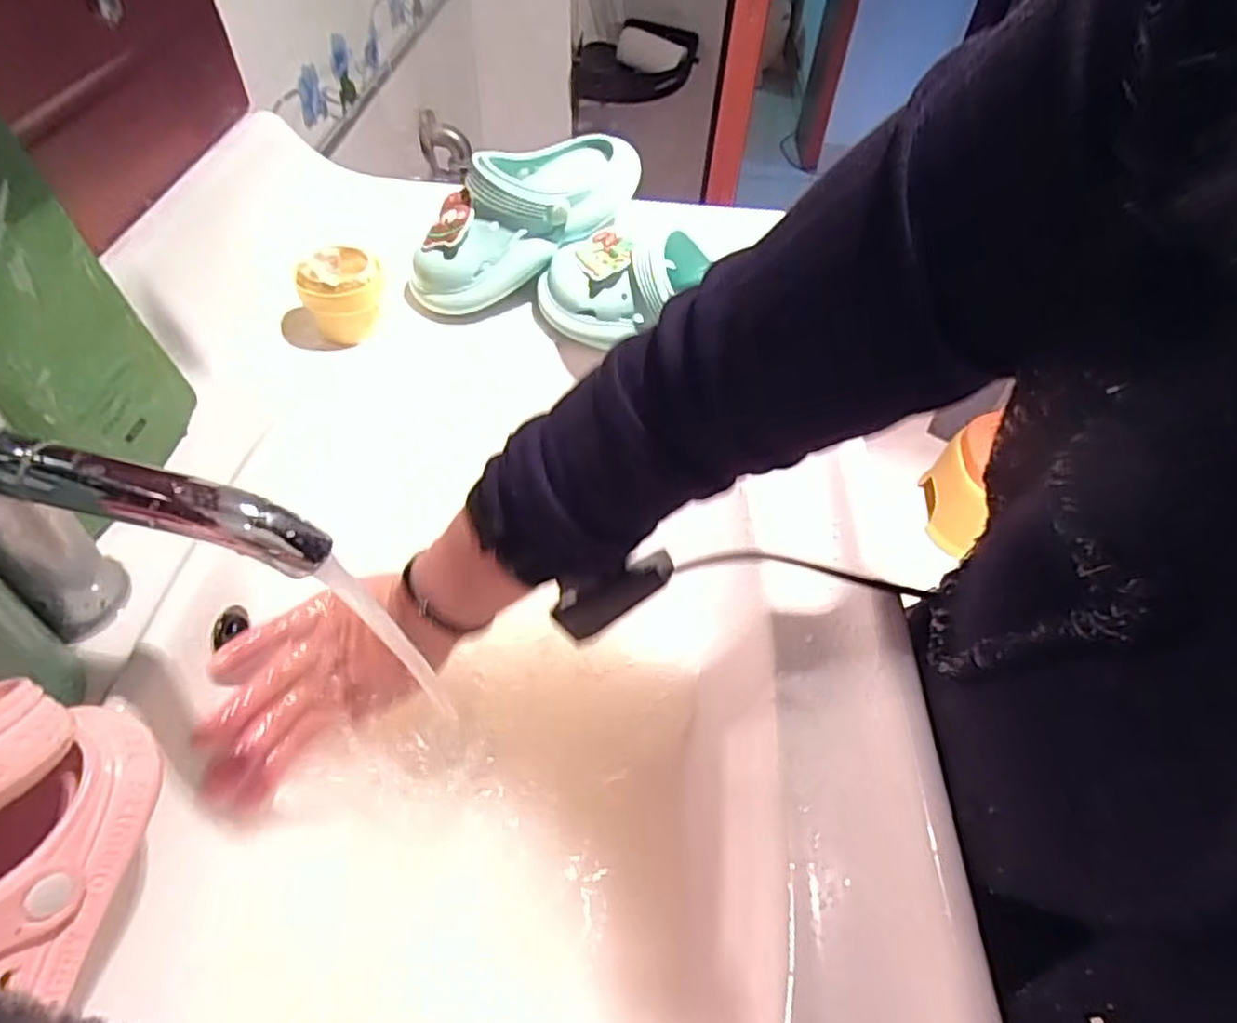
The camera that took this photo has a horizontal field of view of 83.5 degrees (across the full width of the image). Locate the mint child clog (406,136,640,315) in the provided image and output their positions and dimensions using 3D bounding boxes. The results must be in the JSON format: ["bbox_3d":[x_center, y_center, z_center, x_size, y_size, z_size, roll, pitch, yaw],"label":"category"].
[{"bbox_3d":[-0.074,-0.225,0.520,0.195,0.087,0.086,-41,62,-13],"label":"mint child clog"}]

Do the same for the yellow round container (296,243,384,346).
[{"bbox_3d":[-0.195,-0.154,0.496,0.056,0.047,0.053,-9,51,-10],"label":"yellow round container"}]

